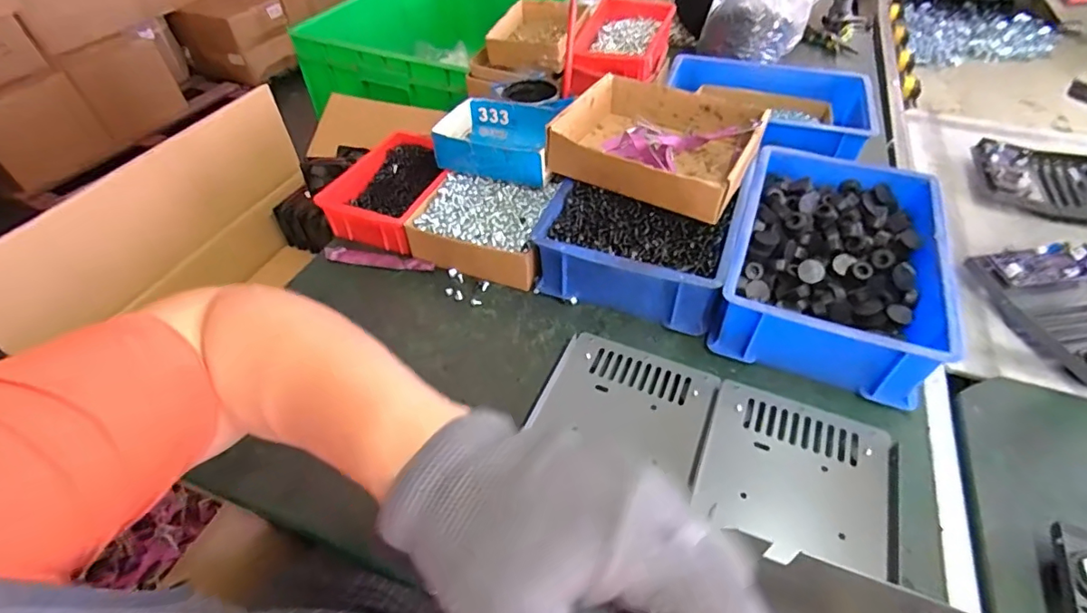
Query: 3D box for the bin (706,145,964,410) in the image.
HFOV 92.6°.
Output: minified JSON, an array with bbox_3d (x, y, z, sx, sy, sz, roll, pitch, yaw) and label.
[{"bbox_3d":[0.318,-0.054,0.583,0.198,0.089,0.302,16,49,17],"label":"bin"}]

